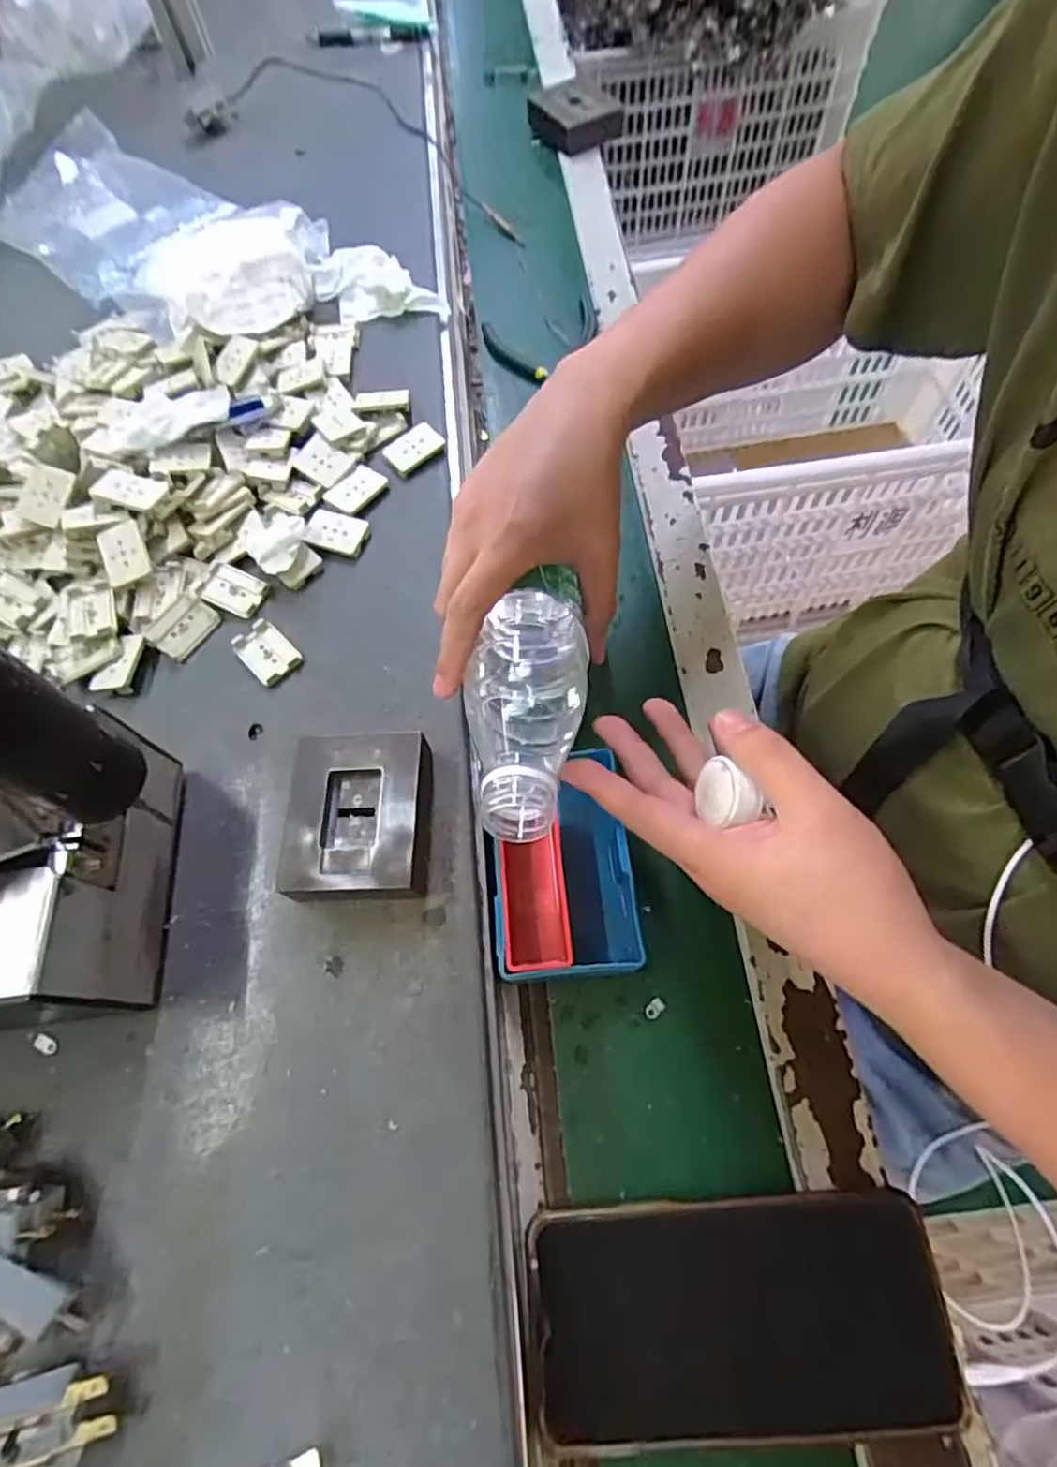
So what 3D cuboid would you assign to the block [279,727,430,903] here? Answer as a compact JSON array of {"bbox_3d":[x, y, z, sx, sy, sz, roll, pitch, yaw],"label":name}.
[{"bbox_3d":[-0.084,0.044,0.339,0.070,0.032,0.083,-3,64,2],"label":"block"}]

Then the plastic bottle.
[{"bbox_3d":[-0.002,-0.012,0.311,0.056,0.060,0.124,5,52,0],"label":"plastic bottle"}]

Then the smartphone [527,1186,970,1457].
[{"bbox_3d":[0.084,0.234,0.271,0.159,0.011,0.076,-6,62,1],"label":"smartphone"}]

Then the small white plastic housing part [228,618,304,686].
[{"bbox_3d":[-0.155,-0.049,0.397,0.027,0.004,0.040,-41,69,-15],"label":"small white plastic housing part"}]

